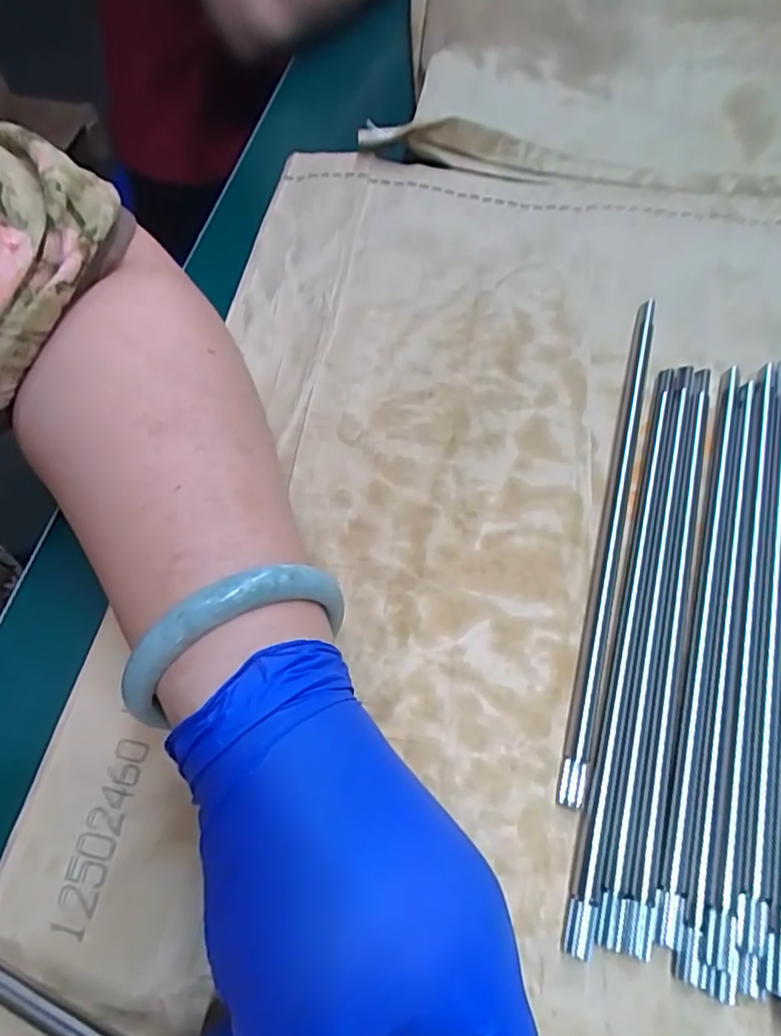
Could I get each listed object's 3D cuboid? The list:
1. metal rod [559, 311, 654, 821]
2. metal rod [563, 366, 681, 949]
[{"bbox_3d":[0.093,-0.005,0.241,0.008,0.008,0.231,15,61,9],"label":"metal rod"},{"bbox_3d":[0.092,0.030,0.224,0.008,0.004,0.233,17,62,9],"label":"metal rod"}]

